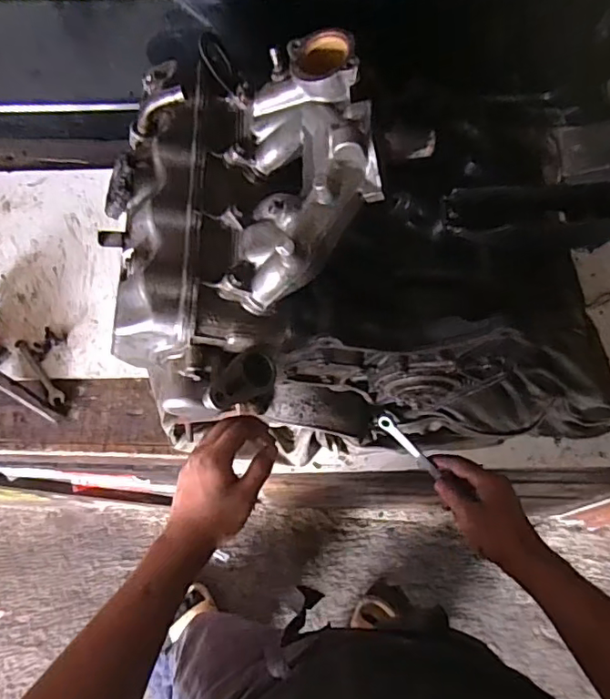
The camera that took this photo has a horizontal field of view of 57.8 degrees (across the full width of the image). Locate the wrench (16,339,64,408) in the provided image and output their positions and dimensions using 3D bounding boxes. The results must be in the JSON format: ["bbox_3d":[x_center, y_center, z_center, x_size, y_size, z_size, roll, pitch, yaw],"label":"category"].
[{"bbox_3d":[-0.377,0.031,0.782,0.020,0.010,0.118,-37,71,-14],"label":"wrench"}]

